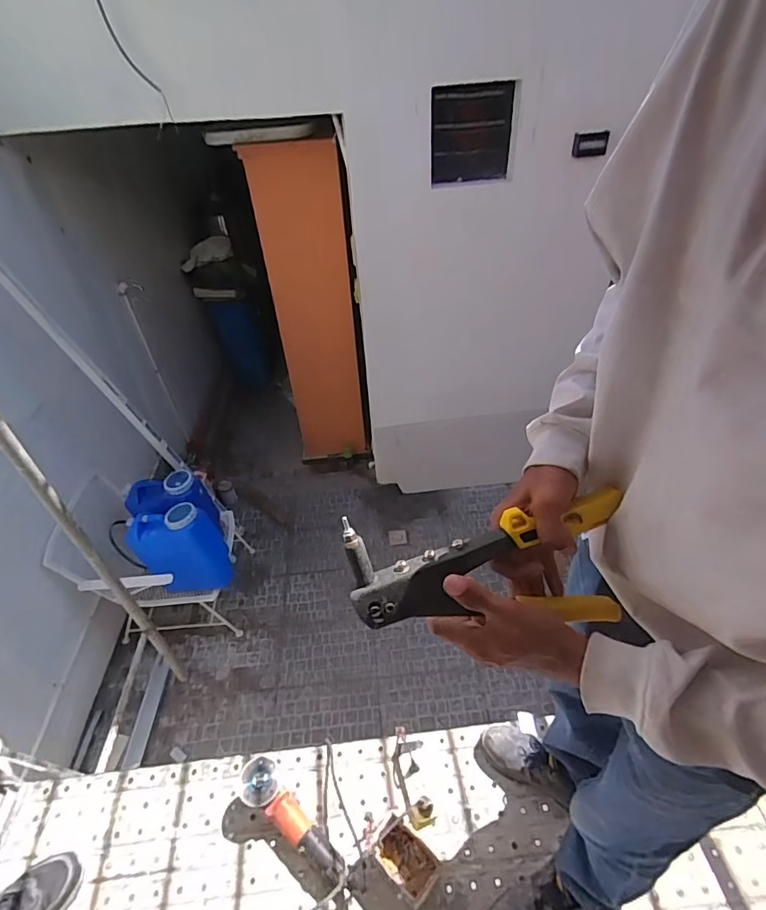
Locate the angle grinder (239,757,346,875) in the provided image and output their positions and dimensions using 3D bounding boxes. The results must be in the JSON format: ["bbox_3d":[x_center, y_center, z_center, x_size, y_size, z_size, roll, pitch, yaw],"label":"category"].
[{"bbox_3d":[-0.198,0.789,1.009,0.285,0.094,0.083,30,52,32],"label":"angle grinder"}]

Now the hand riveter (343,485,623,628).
[{"bbox_3d":[0.092,0.096,0.409,0.246,0.101,0.071,-3,41,-11],"label":"hand riveter"}]

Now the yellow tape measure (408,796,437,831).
[{"bbox_3d":[0.085,0.789,1.036,0.058,0.027,0.050,-14,43,-10],"label":"yellow tape measure"}]

